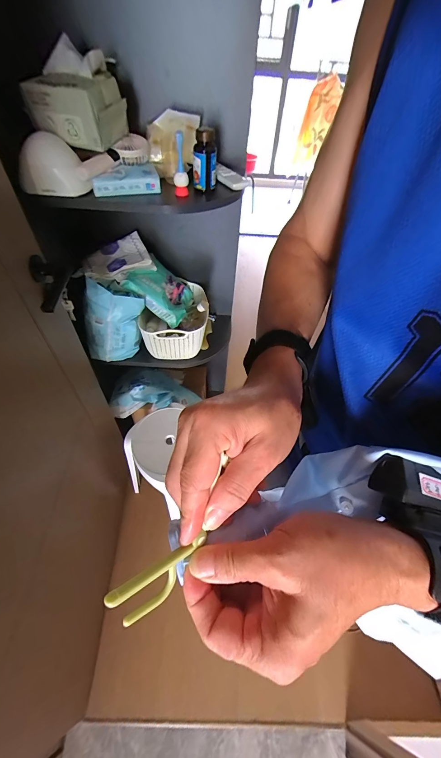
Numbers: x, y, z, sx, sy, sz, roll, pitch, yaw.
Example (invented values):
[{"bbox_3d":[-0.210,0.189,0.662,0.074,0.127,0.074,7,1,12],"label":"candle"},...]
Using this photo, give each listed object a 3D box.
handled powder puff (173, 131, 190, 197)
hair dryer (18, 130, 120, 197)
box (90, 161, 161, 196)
[{"bbox_3d":[-0.086,-0.458,0.624,0.030,0.114,0.024,-1,49,-3],"label":"handled powder puff"},{"bbox_3d":[-0.310,-0.444,0.602,0.199,0.082,0.086,-22,54,-20],"label":"hair dryer"},{"bbox_3d":[-0.211,-0.446,0.648,0.139,0.035,0.081,-12,51,-13],"label":"box"}]

